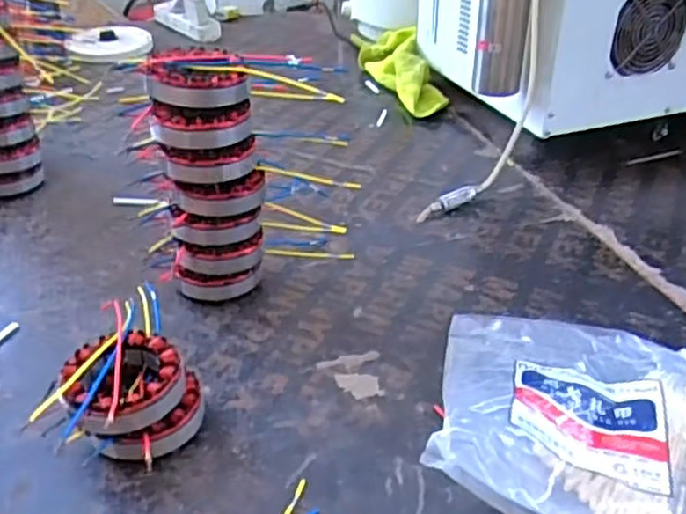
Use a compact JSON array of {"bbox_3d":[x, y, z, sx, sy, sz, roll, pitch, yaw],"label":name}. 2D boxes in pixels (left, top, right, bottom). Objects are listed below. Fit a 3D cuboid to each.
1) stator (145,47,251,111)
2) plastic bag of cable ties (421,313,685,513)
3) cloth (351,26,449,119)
[{"bbox_3d":[-0.124,-0.154,0.588,0.085,0.032,0.068,-2,34,-4],"label":"stator"},{"bbox_3d":[0.171,0.118,0.508,0.205,0.066,0.288,10,35,13],"label":"plastic bag of cable ties"},{"bbox_3d":[0.091,-0.330,1.182,0.093,0.070,0.320,-6,34,-10],"label":"cloth"}]

